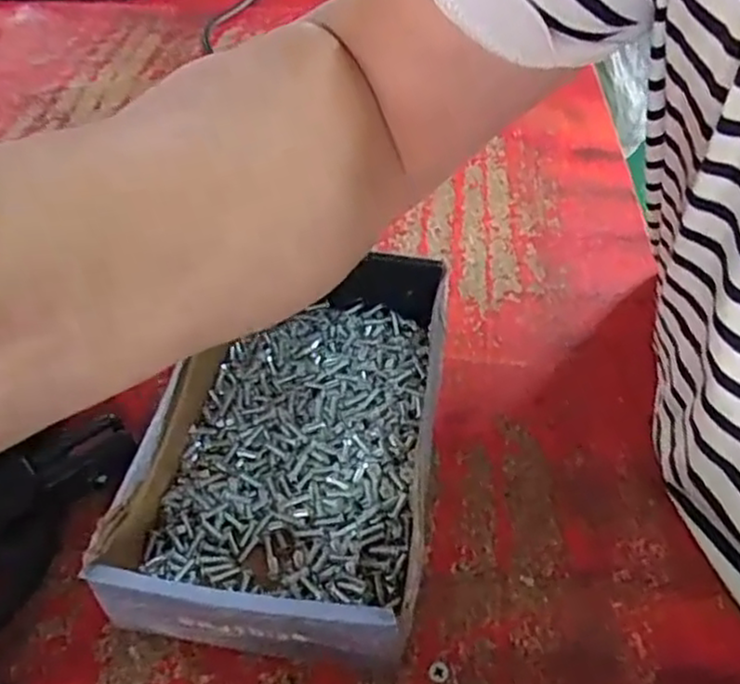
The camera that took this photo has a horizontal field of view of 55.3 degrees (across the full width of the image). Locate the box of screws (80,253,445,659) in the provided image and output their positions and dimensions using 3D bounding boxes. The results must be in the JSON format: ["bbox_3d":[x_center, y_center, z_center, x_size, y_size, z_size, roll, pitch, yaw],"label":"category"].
[{"bbox_3d":[-0.033,0.037,0.339,0.126,0.052,0.206,6,47,6],"label":"box of screws"}]

